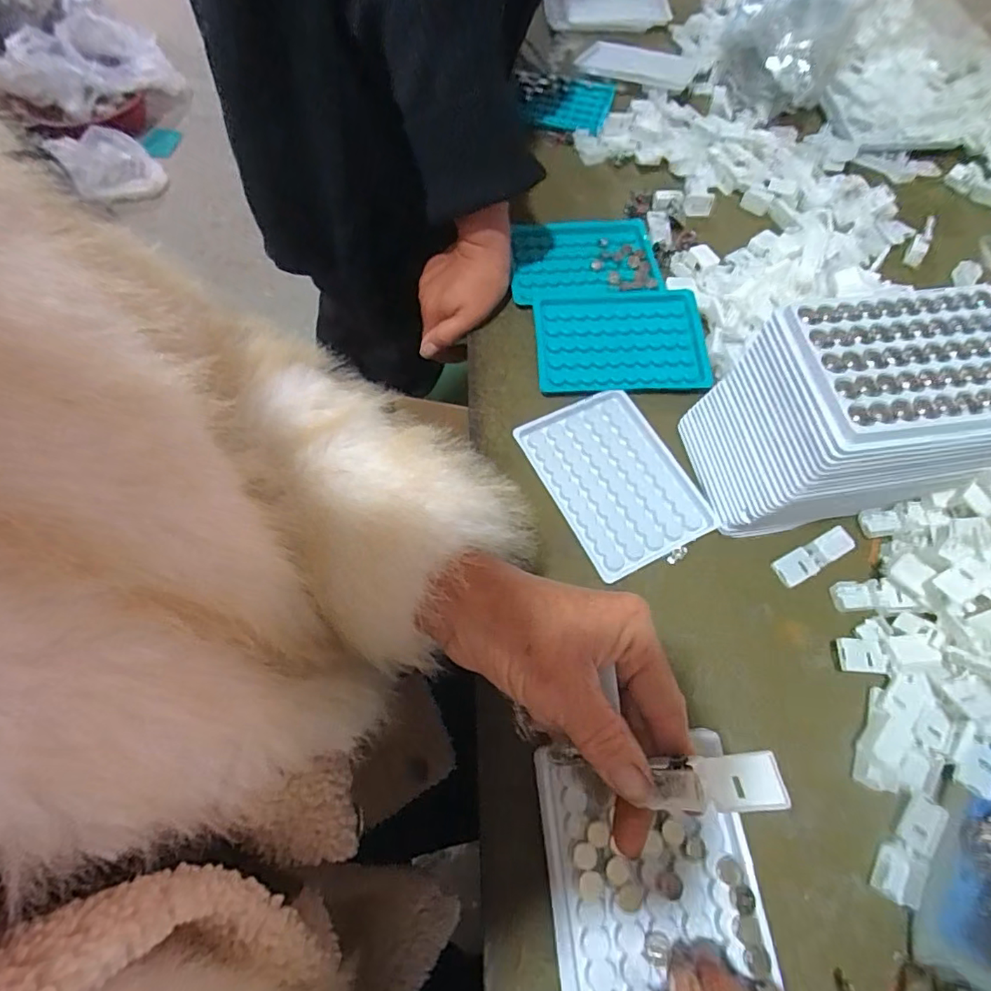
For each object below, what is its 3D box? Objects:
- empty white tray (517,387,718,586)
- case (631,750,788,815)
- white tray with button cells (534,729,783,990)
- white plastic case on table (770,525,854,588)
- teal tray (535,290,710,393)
[{"bbox_3d":[0.084,-0.014,0.384,0.094,0.005,0.130,-24,66,-13],"label":"empty white tray"},{"bbox_3d":[0.086,0.114,0.212,0.049,0.009,0.020,-26,58,32],"label":"case"},{"bbox_3d":[0.075,0.186,0.258,0.097,0.014,0.121,-5,63,-4],"label":"white tray with button cells"},{"bbox_3d":[0.214,0.041,0.364,0.055,0.004,0.019,-30,67,-2],"label":"white plastic case on table"},{"bbox_3d":[0.101,-0.126,0.438,0.132,0.008,0.098,0,63,-2],"label":"teal tray"}]

